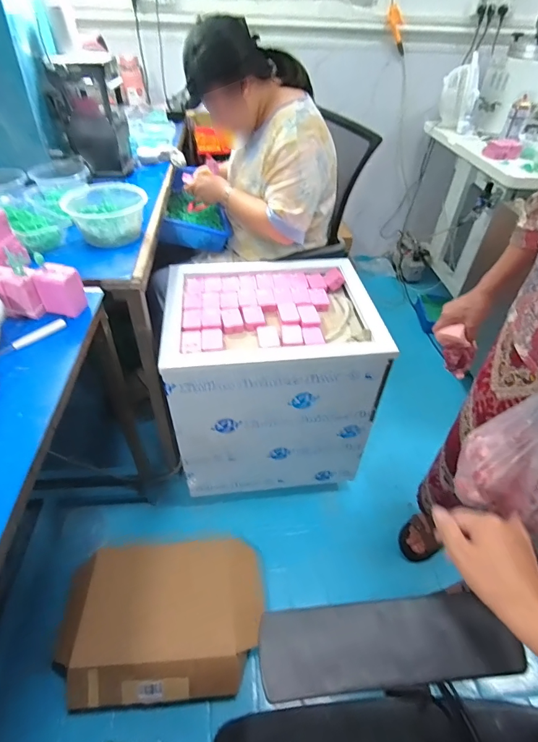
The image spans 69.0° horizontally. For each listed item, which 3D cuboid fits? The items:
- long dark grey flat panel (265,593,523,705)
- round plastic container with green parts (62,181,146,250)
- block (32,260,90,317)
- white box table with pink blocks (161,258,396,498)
[{"bbox_3d":[0.118,0.264,0.381,0.248,0.019,0.068,-3,44,-6],"label":"long dark grey flat panel"},{"bbox_3d":[-0.356,-0.349,0.857,0.164,0.077,0.194,-19,48,-21],"label":"round plastic container with green parts"},{"bbox_3d":[-0.339,-0.132,0.640,0.055,0.068,0.048,15,45,12],"label":"block"},{"bbox_3d":[-0.009,0.011,1.140,0.490,0.509,0.431,-3,45,-7],"label":"white box table with pink blocks"}]

